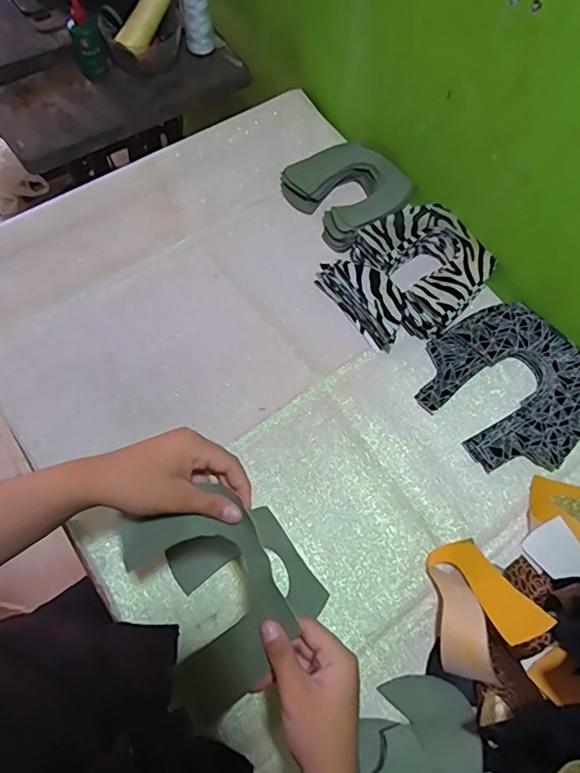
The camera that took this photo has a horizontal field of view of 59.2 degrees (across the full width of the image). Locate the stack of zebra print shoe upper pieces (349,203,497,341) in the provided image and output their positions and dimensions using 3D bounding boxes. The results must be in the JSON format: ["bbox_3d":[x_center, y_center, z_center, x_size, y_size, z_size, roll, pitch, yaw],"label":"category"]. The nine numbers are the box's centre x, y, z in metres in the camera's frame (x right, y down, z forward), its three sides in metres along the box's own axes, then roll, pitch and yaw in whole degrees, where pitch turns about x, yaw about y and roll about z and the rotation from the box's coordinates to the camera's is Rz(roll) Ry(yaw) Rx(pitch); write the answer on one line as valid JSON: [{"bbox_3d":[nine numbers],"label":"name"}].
[{"bbox_3d":[0.180,-0.158,0.665,0.140,0.044,0.160,-28,73,-14],"label":"stack of zebra print shoe upper pieces"}]

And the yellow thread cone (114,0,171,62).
[{"bbox_3d":[-0.217,-0.555,0.772,0.037,0.038,0.115,33,90,10],"label":"yellow thread cone"}]

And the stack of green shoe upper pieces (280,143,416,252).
[{"bbox_3d":[0.084,-0.278,0.717,0.147,0.029,0.150,-33,74,-15],"label":"stack of green shoe upper pieces"}]

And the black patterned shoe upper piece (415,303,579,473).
[{"bbox_3d":[0.262,0.000,0.612,0.181,0.034,0.192,-34,74,-16],"label":"black patterned shoe upper piece"}]

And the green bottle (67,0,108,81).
[{"bbox_3d":[-0.306,-0.519,0.756,0.043,0.098,0.048,-42,76,-18],"label":"green bottle"}]

